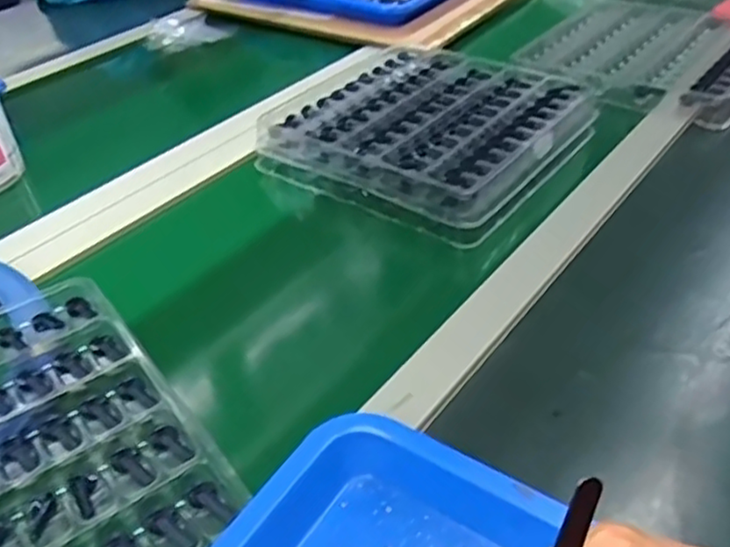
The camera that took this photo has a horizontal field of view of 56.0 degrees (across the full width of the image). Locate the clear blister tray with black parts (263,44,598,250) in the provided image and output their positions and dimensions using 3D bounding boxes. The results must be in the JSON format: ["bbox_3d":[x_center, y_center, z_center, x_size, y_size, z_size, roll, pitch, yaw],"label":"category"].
[{"bbox_3d":[0.060,-0.158,0.690,0.271,0.034,0.263,23,48,25],"label":"clear blister tray with black parts"}]

